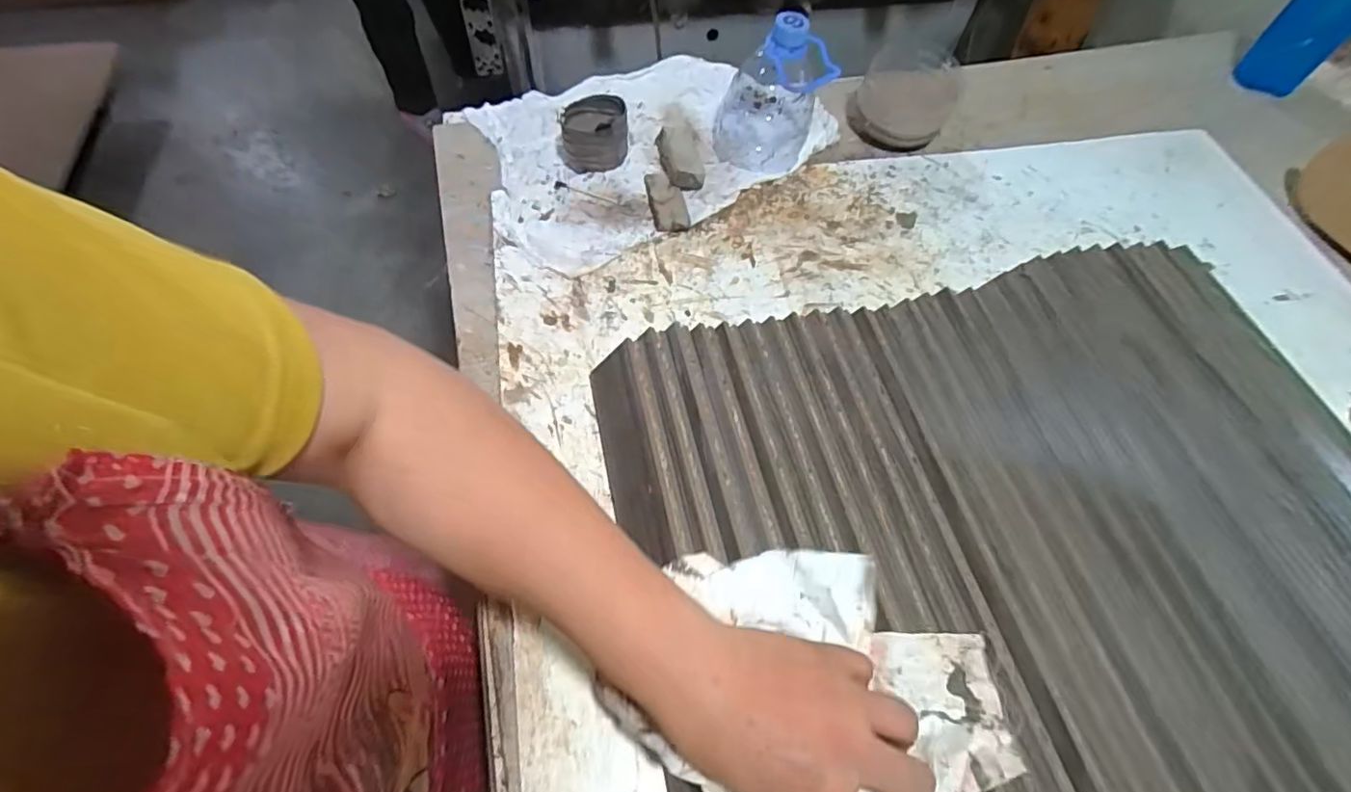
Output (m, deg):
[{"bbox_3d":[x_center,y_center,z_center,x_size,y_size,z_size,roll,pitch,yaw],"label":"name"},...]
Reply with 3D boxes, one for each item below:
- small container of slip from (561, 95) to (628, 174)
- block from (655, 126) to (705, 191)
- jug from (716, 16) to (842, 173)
[{"bbox_3d":[-0.081,-0.264,0.575,0.065,0.052,0.075,-8,61,-8],"label":"small container of slip"},{"bbox_3d":[0.005,-0.239,0.582,0.041,0.025,0.074,-5,61,-6],"label":"block"},{"bbox_3d":[0.096,-0.298,0.567,0.102,0.129,0.093,2,60,-2],"label":"jug"}]

